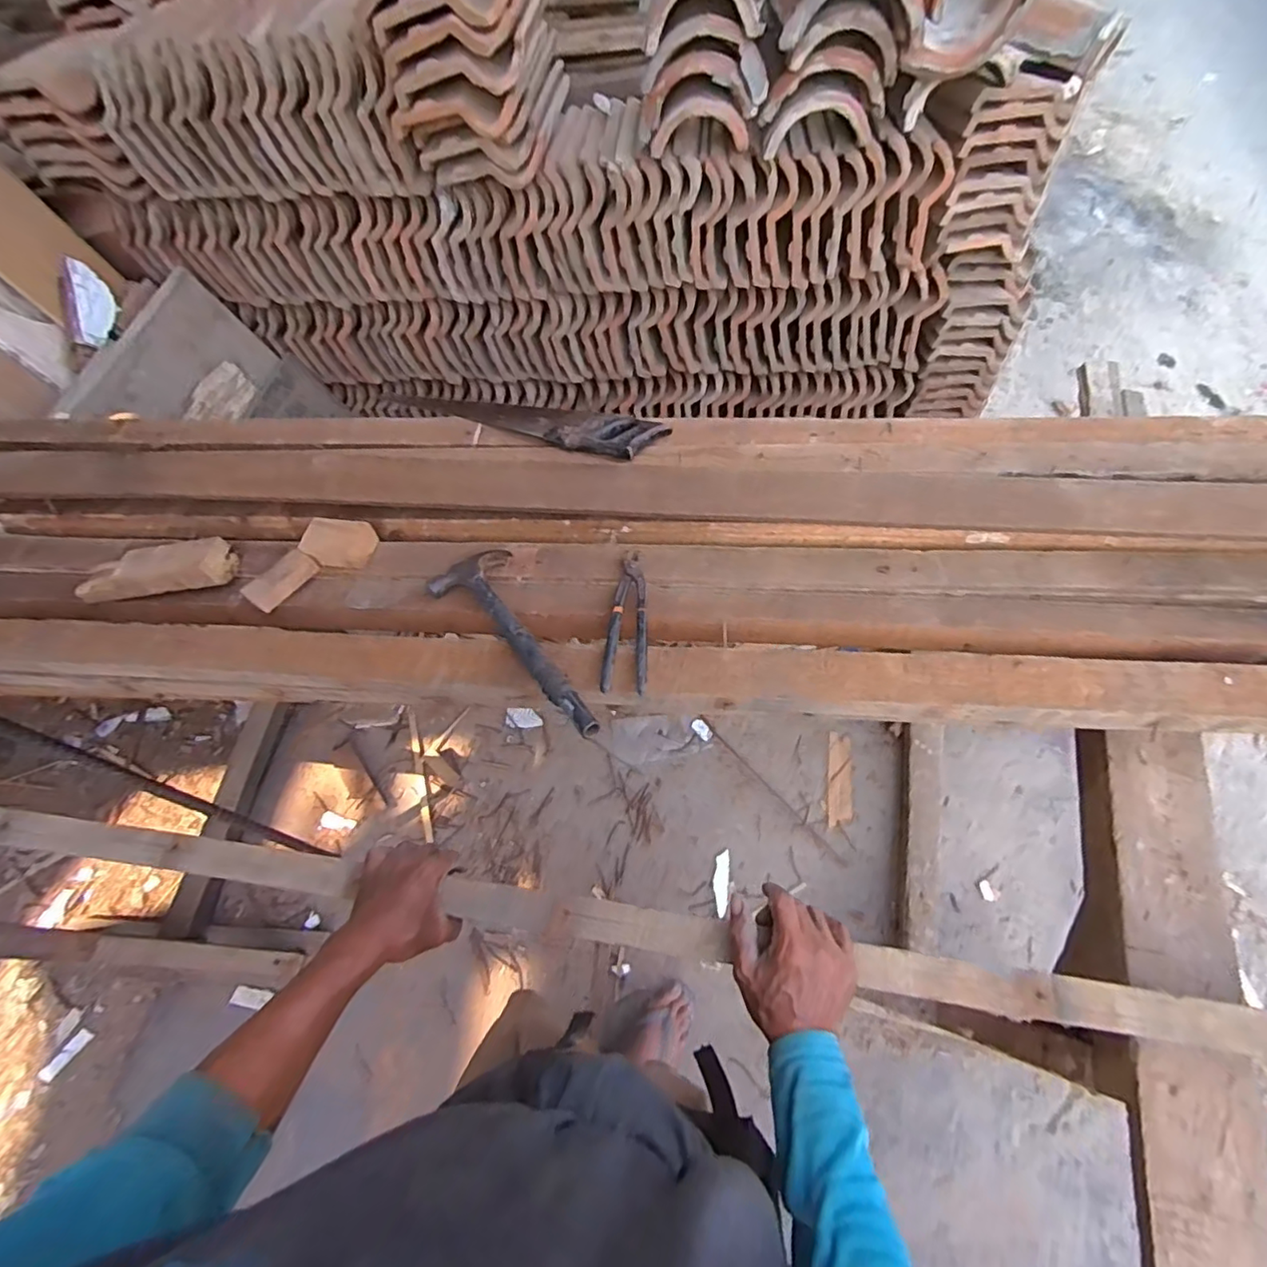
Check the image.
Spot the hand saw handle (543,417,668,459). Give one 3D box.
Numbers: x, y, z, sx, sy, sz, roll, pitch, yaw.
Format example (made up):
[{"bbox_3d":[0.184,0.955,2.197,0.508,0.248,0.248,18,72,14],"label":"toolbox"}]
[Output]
[{"bbox_3d":[-0.036,-0.282,0.795,0.144,0.030,0.097,26,67,14],"label":"hand saw handle"}]

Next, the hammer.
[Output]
[{"bbox_3d":[-0.132,-0.002,0.661,0.101,0.025,0.332,-35,51,-14],"label":"hammer"}]

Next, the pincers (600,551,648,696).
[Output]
[{"bbox_3d":[-0.006,-0.019,0.684,0.047,0.014,0.214,1,49,3],"label":"pincers"}]

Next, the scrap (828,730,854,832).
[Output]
[{"bbox_3d":[0.499,0.351,1.395,0.055,0.006,0.216,4,69,12],"label":"scrap"}]

